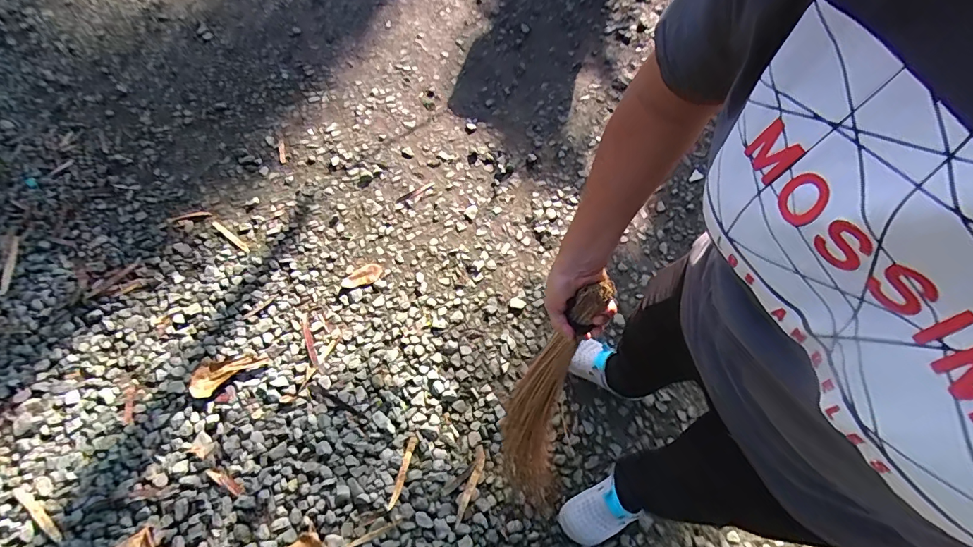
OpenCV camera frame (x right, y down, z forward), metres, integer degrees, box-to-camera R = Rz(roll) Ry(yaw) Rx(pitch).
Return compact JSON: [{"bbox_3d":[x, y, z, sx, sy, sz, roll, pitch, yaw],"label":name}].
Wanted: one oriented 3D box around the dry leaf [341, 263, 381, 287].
[{"bbox_3d":[-0.387,0.007,1.360,0.126,0.008,0.062,-23,65,-12],"label":"dry leaf"}]

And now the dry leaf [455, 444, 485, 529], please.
[{"bbox_3d":[-0.036,0.529,1.094,0.030,0.009,0.187,15,64,7],"label":"dry leaf"}]

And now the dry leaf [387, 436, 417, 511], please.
[{"bbox_3d":[-0.209,0.498,1.102,0.020,0.006,0.172,13,64,7],"label":"dry leaf"}]

